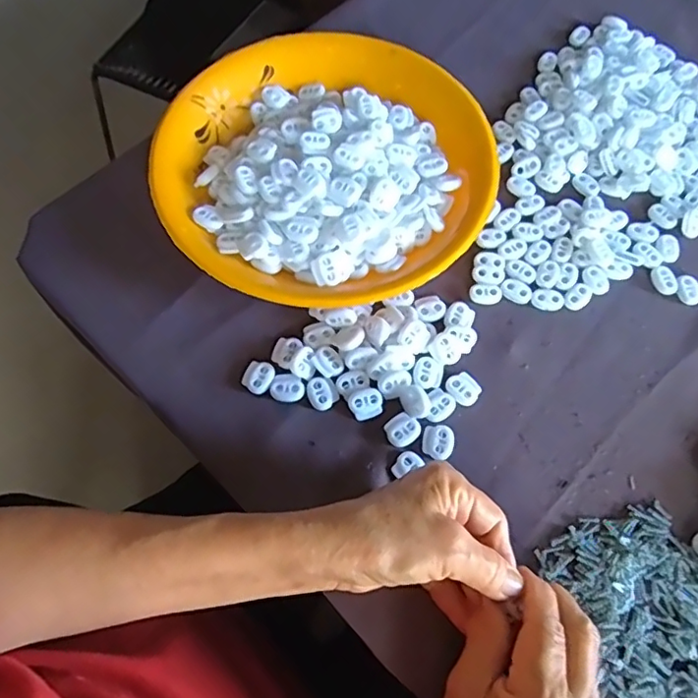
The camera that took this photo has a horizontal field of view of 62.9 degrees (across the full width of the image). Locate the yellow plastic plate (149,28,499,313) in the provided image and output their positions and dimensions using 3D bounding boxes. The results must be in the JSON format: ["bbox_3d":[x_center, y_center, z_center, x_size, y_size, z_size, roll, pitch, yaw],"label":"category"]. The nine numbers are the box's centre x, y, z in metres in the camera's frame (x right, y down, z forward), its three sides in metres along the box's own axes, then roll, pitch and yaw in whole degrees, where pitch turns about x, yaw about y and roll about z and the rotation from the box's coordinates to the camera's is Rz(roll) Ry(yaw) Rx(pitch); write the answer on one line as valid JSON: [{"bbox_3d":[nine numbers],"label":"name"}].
[{"bbox_3d":[-0.015,-0.133,0.420,0.230,0.041,0.226,0,66,-1],"label":"yellow plastic plate"}]

